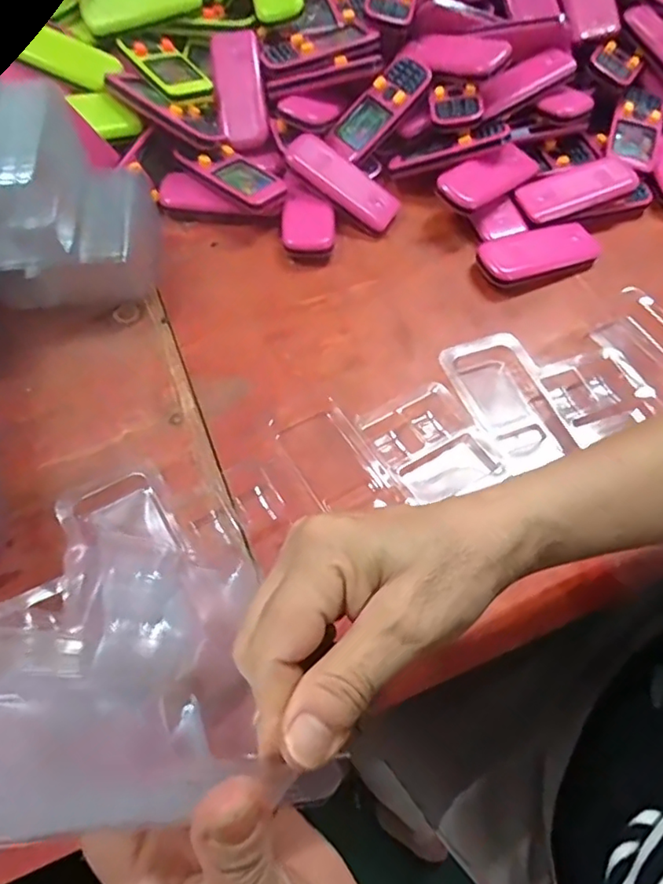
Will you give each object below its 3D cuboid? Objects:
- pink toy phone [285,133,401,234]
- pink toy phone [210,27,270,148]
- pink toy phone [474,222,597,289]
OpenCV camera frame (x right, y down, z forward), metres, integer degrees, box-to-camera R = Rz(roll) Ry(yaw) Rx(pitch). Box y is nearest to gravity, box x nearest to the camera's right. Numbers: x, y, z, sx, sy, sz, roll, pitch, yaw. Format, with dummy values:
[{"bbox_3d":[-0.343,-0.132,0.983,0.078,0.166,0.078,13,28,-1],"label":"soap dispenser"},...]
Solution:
[{"bbox_3d":[0.011,-0.227,0.484,0.105,0.011,0.041,34,64,-9],"label":"pink toy phone"},{"bbox_3d":[-0.083,-0.320,0.505,0.042,0.016,0.107,-10,88,-8],"label":"pink toy phone"},{"bbox_3d":[0.175,-0.159,0.475,0.103,0.021,0.049,-19,64,-12],"label":"pink toy phone"}]

